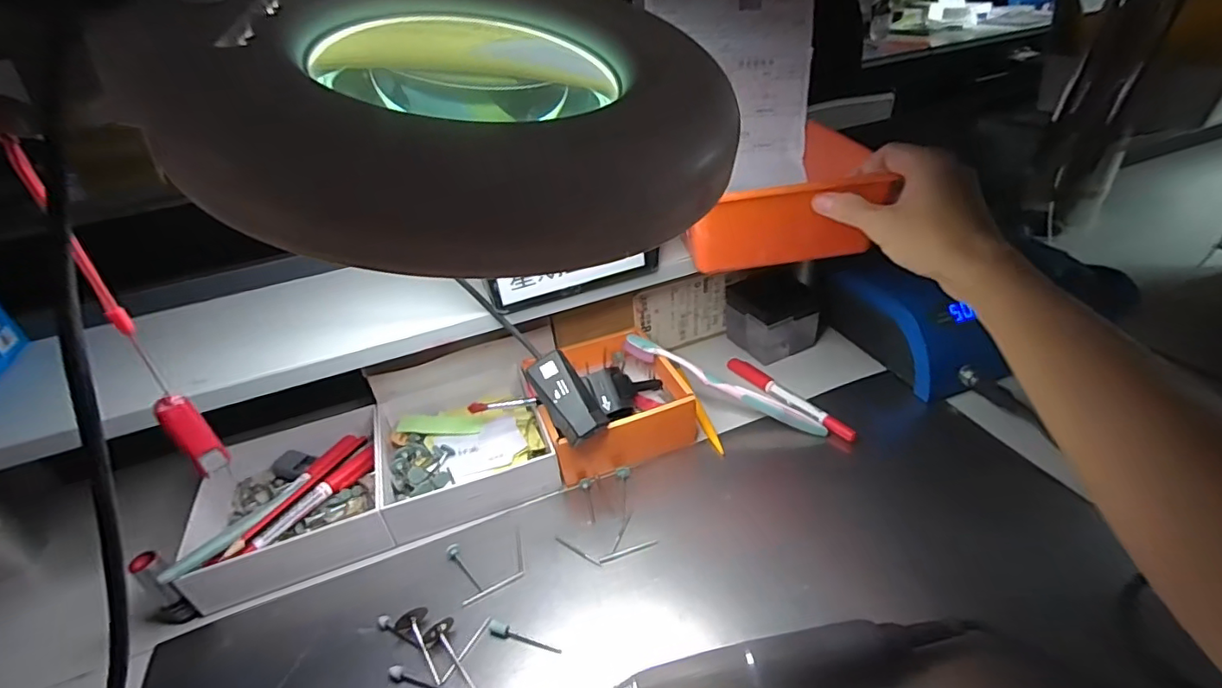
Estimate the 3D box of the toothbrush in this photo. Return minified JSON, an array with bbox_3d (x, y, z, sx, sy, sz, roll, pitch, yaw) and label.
[{"bbox_3d":[0.096,0.037,0.477,0.184,0.018,0.013,25,42,10],"label":"toothbrush"}]

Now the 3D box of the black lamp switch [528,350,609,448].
[{"bbox_3d":[-0.032,0.039,0.408,0.034,0.022,0.068,-25,67,-25],"label":"black lamp switch"}]

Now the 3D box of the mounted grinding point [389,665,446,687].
[{"bbox_3d":[-0.112,0.201,0.325,0.046,0.004,0.008,9,37,21],"label":"mounted grinding point"}]

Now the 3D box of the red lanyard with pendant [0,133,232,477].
[{"bbox_3d":[-0.228,-0.005,0.257,0.022,0.169,0.018,20,42,33],"label":"red lanyard with pendant"}]

